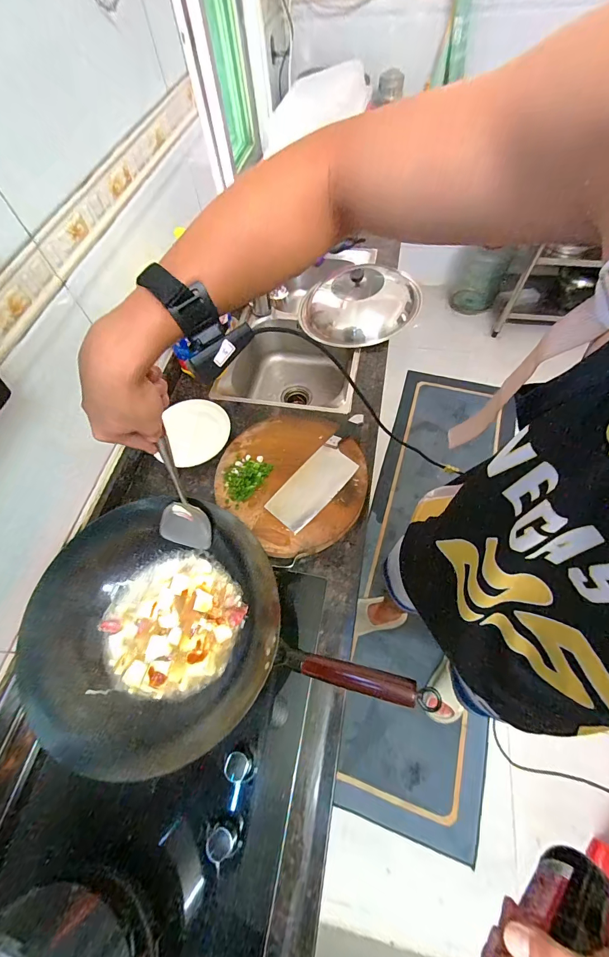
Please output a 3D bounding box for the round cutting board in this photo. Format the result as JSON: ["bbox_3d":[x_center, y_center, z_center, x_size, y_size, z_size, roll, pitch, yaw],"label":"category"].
[{"bbox_3d":[-0.027,-0.010,0.808,0.314,0.040,0.342,-2,62,3],"label":"round cutting board"}]

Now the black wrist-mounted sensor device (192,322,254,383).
[{"bbox_3d":[-0.078,-0.121,0.337,0.069,0.027,0.013,-43,35,-2],"label":"black wrist-mounted sensor device"}]

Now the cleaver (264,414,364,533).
[{"bbox_3d":[0.051,-0.021,0.802,0.099,0.018,0.314,37,71,20],"label":"cleaver"}]

